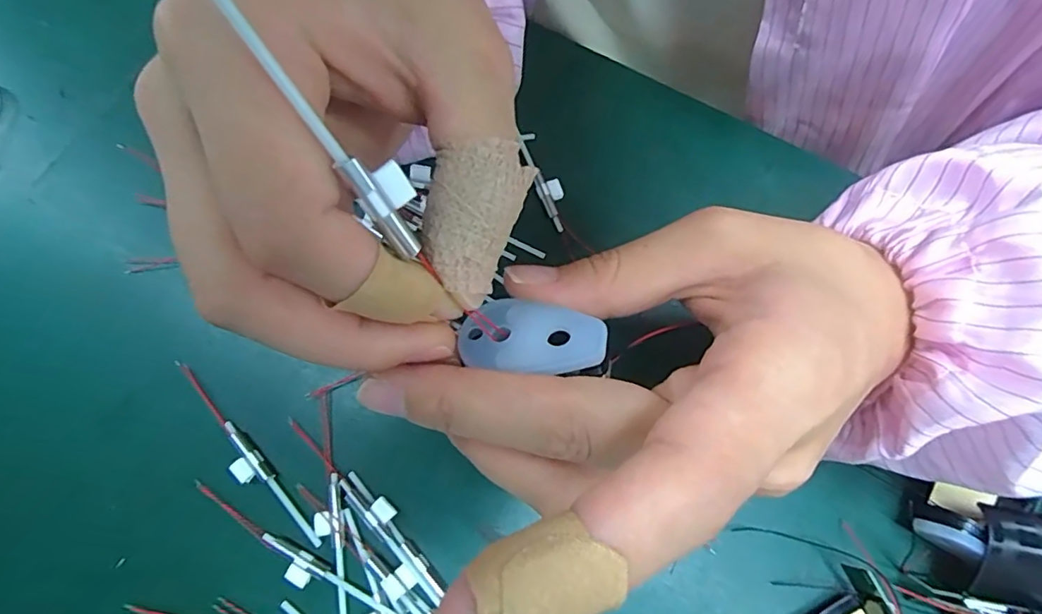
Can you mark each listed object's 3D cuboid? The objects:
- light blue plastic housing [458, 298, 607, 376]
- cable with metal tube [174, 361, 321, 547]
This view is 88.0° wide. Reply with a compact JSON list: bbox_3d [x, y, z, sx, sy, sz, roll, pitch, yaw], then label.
[{"bbox_3d":[0.003,0.007,0.131,0.034,0.009,0.017,8,74,2],"label":"light blue plastic housing"},{"bbox_3d":[-0.108,0.056,0.207,0.010,0.004,0.091,-41,78,-11],"label":"cable with metal tube"}]

